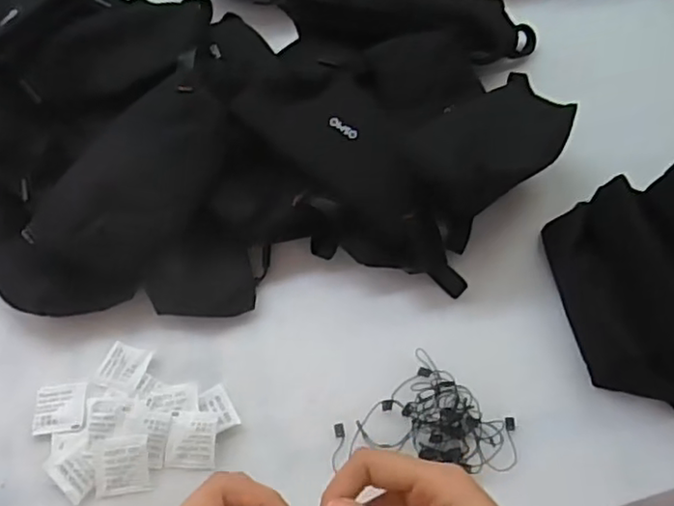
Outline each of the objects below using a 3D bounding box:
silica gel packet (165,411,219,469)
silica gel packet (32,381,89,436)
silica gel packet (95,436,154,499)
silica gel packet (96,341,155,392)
[{"bbox_3d":[-0.111,0.143,0.493,0.036,0.010,0.042,1,72,6],"label":"silica gel packet"},{"bbox_3d":[-0.221,0.124,0.515,0.040,0.006,0.041,-4,56,-4],"label":"silica gel packet"},{"bbox_3d":[-0.162,0.160,0.485,0.039,0.004,0.042,-7,82,-10],"label":"silica gel packet"},{"bbox_3d":[-0.175,0.094,0.530,0.038,0.011,0.037,15,61,9],"label":"silica gel packet"}]

